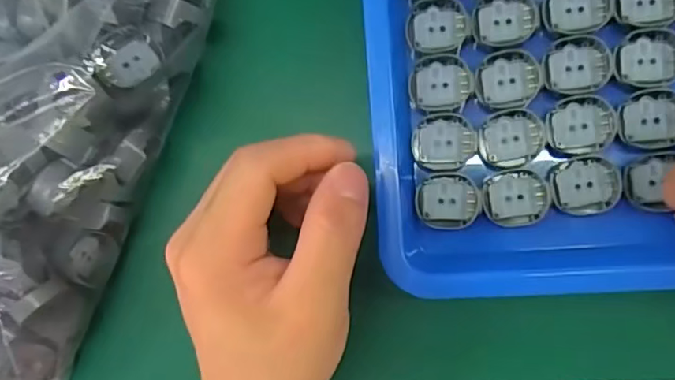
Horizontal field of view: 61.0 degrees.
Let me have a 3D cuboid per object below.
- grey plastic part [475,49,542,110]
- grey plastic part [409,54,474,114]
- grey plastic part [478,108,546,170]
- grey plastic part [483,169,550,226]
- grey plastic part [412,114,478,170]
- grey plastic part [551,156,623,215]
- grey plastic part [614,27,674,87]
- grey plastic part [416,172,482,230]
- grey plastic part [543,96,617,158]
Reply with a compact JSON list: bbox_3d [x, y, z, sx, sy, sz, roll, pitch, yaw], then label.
[{"bbox_3d":[0.077,-0.050,0.257,0.028,0.004,0.025,-10,85,7],"label":"grey plastic part"},{"bbox_3d":[0.047,-0.049,0.260,0.027,0.004,0.025,3,87,8],"label":"grey plastic part"},{"bbox_3d":[0.078,-0.023,0.256,0.028,0.004,0.026,-6,86,8],"label":"grey plastic part"},{"bbox_3d":[0.079,0.003,0.255,0.028,0.004,0.025,0,87,8],"label":"grey plastic part"},{"bbox_3d":[0.049,-0.022,0.259,0.029,0.004,0.025,1,87,8],"label":"grey plastic part"},{"bbox_3d":[0.109,-0.002,0.250,0.029,0.004,0.025,-8,86,8],"label":"grey plastic part"},{"bbox_3d":[0.136,-0.057,0.248,0.029,0.007,0.024,-3,86,8],"label":"grey plastic part"},{"bbox_3d":[0.050,0.005,0.257,0.028,0.004,0.025,1,87,8],"label":"grey plastic part"},{"bbox_3d":[0.107,-0.028,0.252,0.028,0.004,0.028,0,87,8],"label":"grey plastic part"}]

